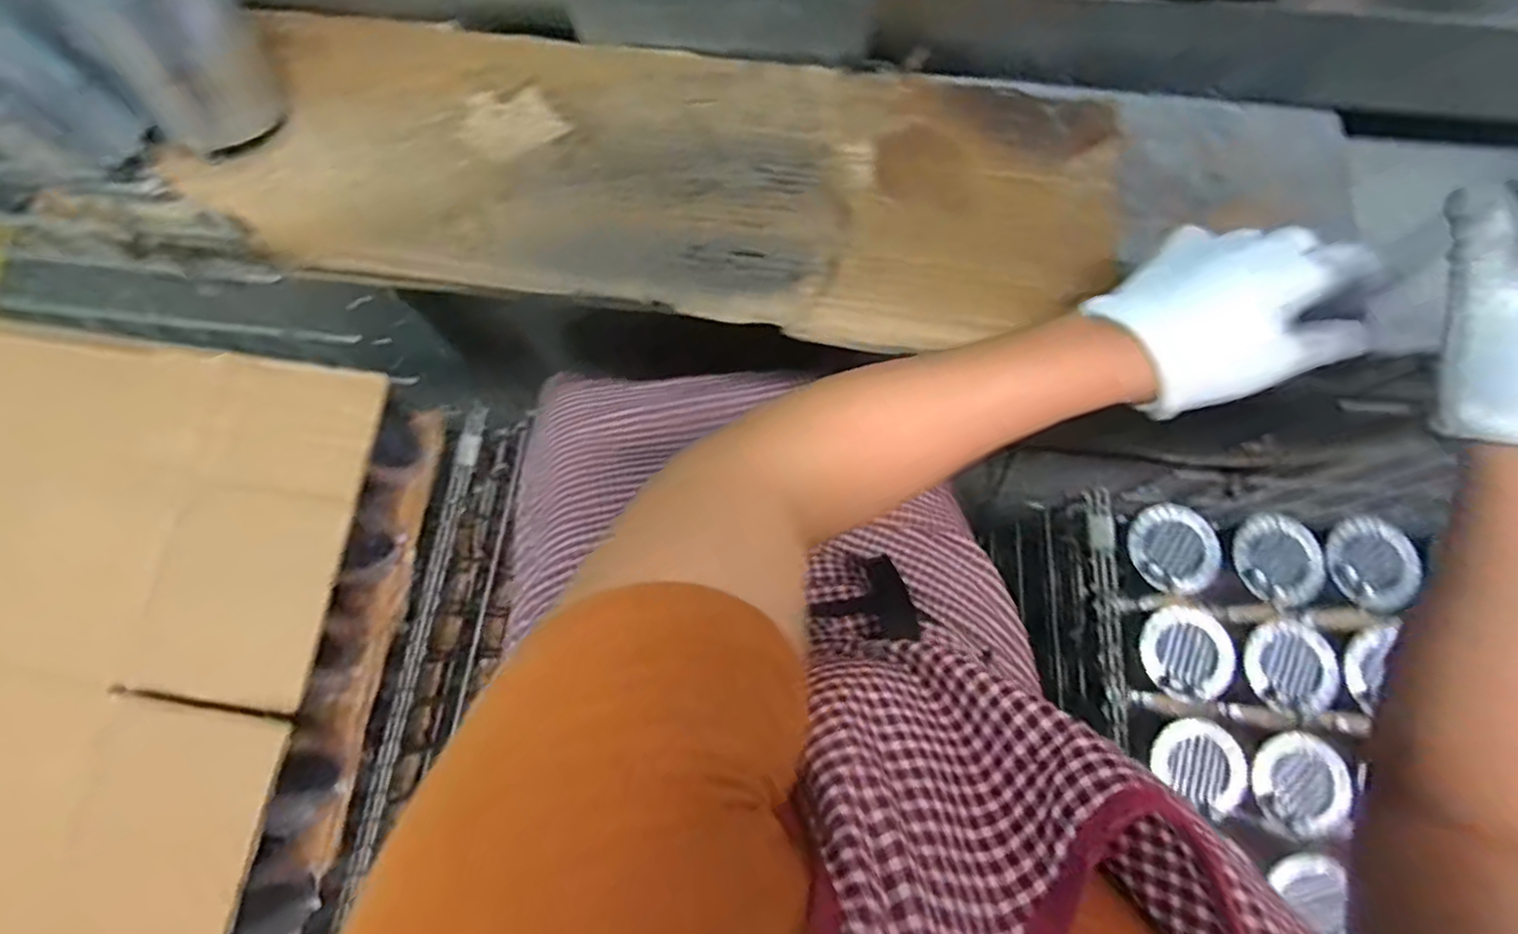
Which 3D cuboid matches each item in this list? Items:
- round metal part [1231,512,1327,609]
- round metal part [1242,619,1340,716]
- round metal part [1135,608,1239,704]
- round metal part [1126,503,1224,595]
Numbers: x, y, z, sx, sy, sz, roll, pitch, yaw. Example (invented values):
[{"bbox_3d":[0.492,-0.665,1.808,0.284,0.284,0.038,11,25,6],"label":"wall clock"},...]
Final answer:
[{"bbox_3d":[0.521,0.090,0.715,0.078,0.021,0.083,0,77,1],"label":"round metal part"},{"bbox_3d":[0.514,0.193,0.692,0.089,0.022,0.084,0,77,1],"label":"round metal part"},{"bbox_3d":[0.417,0.180,0.697,0.078,0.026,0.084,0,77,1],"label":"round metal part"},{"bbox_3d":[0.425,0.082,0.727,0.083,0.017,0.089,0,77,1],"label":"round metal part"}]

